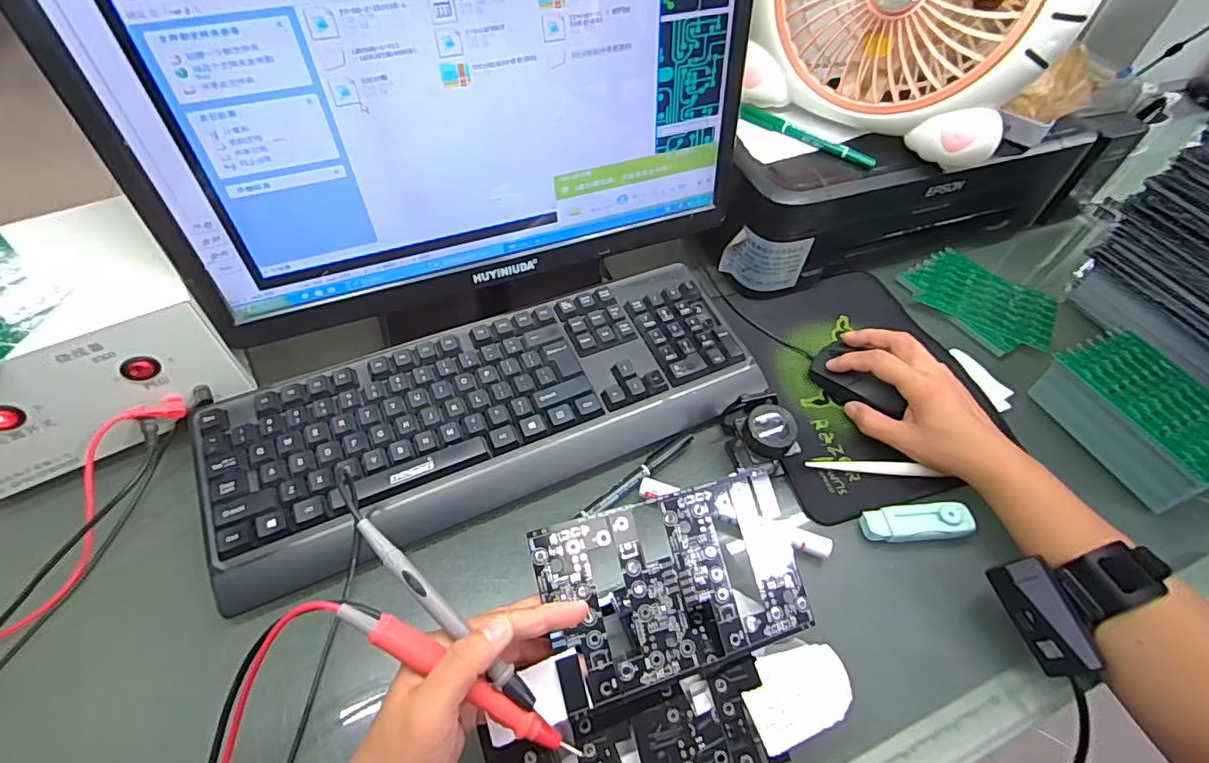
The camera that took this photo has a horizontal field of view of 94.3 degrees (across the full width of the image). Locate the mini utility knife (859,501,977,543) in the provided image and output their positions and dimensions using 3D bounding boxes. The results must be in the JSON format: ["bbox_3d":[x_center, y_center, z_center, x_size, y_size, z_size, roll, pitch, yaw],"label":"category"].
[{"bbox_3d":[0.235,0.105,0.421,0.079,0.014,0.027,-3,53,-5],"label":"mini utility knife"}]

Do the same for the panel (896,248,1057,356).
[{"bbox_3d":[0.381,-0.083,0.567,0.101,0.008,0.141,-28,57,-19],"label":"panel"}]

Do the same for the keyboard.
[{"bbox_3d":[-0.081,0.018,0.456,0.428,0.037,0.158,-18,56,-16],"label":"keyboard"}]

